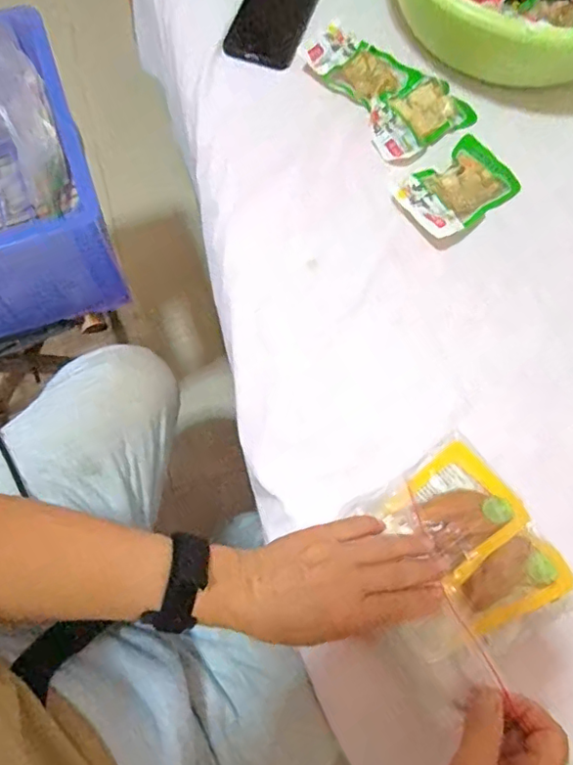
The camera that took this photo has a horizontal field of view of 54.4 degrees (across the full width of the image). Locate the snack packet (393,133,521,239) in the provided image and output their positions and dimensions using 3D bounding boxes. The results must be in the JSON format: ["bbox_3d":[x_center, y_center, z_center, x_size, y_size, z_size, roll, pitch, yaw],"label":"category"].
[{"bbox_3d":[0.169,-0.194,0.558,0.122,0.020,0.077,-37,75,-14],"label":"snack packet"}]

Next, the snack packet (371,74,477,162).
[{"bbox_3d":[0.139,-0.280,0.588,0.119,0.015,0.068,-32,74,-13],"label":"snack packet"}]

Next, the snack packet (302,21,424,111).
[{"bbox_3d":[0.079,-0.343,0.607,0.076,0.023,0.111,-43,76,-15],"label":"snack packet"}]

